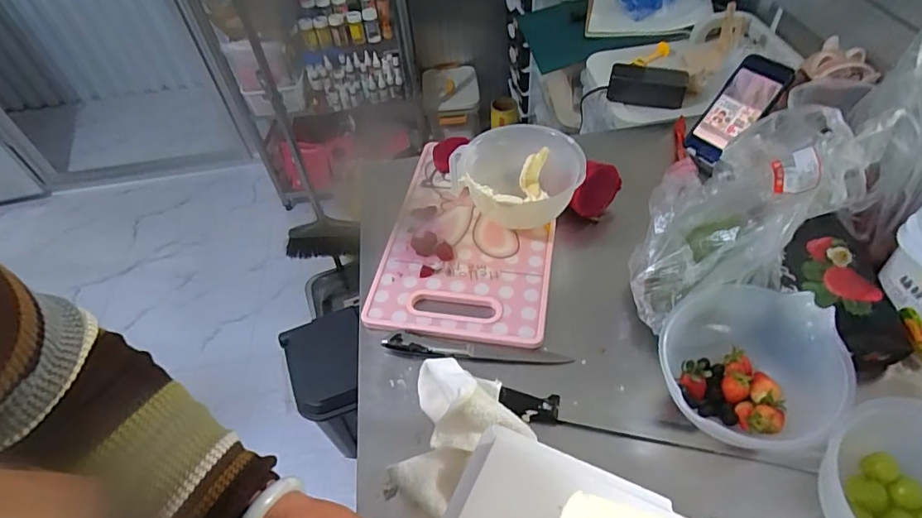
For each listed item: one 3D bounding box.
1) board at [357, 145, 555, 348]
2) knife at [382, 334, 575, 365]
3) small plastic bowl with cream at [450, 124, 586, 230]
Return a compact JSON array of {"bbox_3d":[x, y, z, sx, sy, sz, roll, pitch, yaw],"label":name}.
[{"bbox_3d":[0.012,-0.032,0.701,0.225,0.018,0.321,6,50,11],"label":"board"},{"bbox_3d":[0.015,0.107,0.588,0.215,0.017,0.020,3,50,9],"label":"knife"},{"bbox_3d":[0.079,-0.105,0.694,0.161,0.094,0.160,-3,49,3],"label":"small plastic bowl with cream"}]

